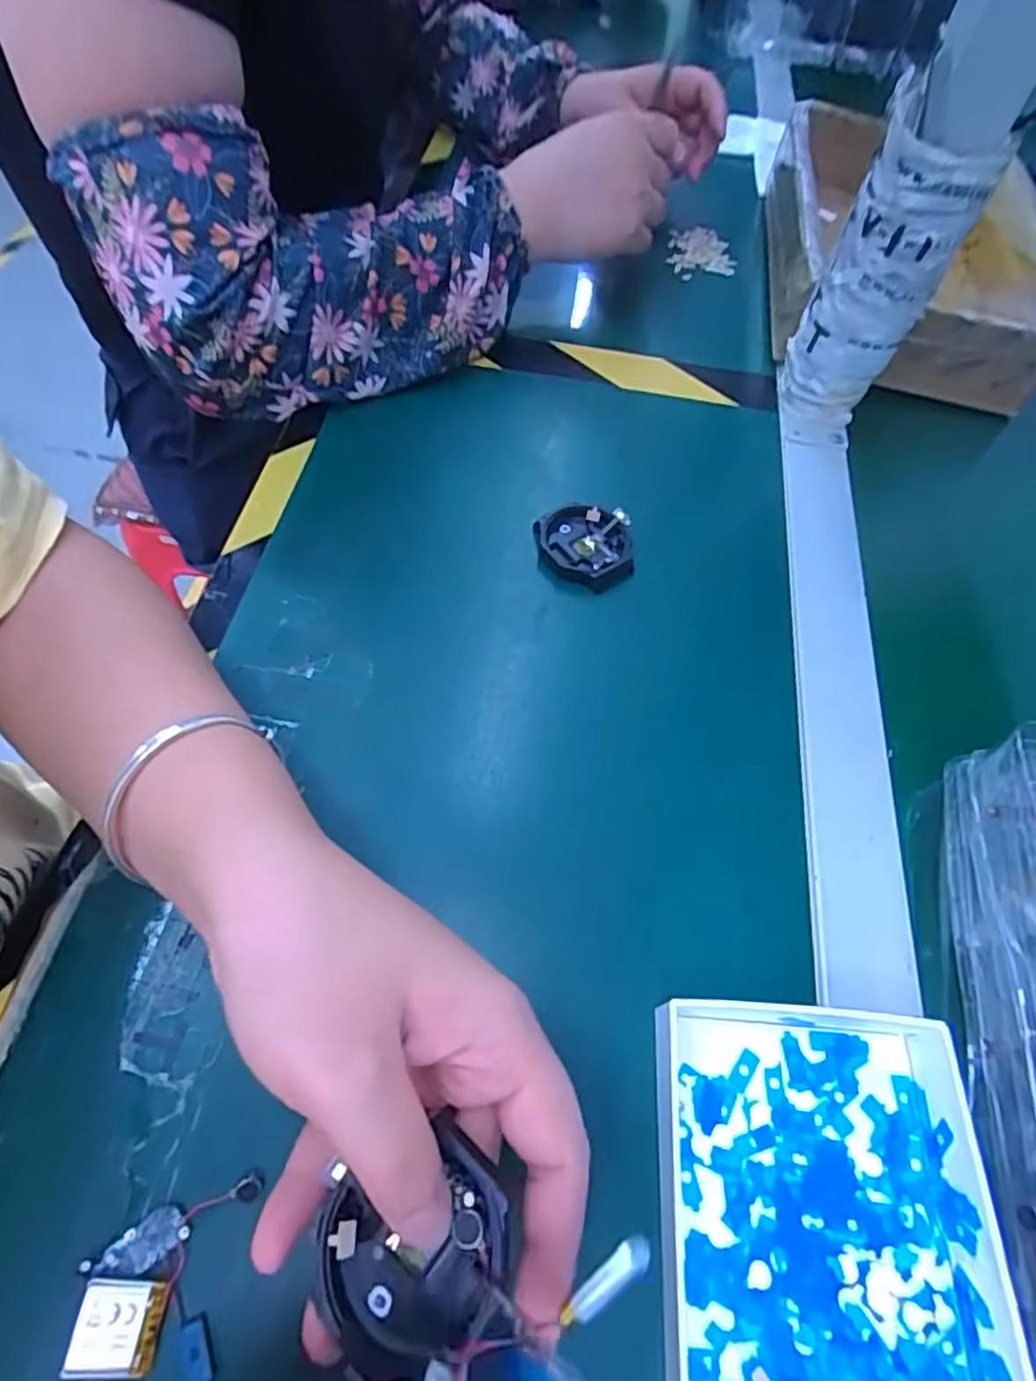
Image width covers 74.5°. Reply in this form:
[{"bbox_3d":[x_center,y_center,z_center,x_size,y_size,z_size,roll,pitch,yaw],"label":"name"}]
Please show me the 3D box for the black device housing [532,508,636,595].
[{"bbox_3d":[0.037,-0.078,0.371,0.051,0.012,0.052,1,59,-3],"label":"black device housing"}]

